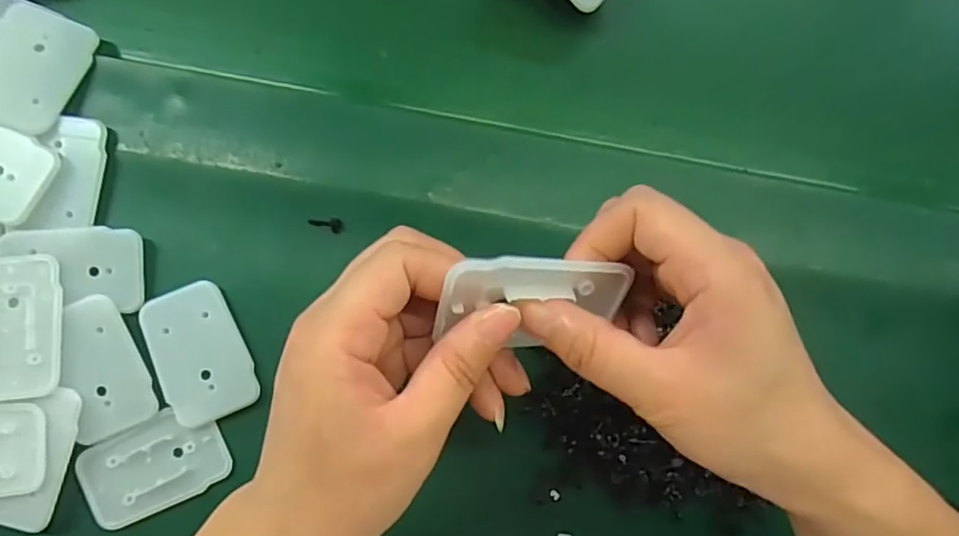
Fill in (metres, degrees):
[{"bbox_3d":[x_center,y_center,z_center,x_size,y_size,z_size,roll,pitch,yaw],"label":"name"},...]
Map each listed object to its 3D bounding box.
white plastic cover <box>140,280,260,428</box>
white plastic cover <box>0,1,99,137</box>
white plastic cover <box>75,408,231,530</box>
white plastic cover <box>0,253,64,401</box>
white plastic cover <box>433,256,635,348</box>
[{"bbox_3d":[-0.144,0.044,0.299,0.043,0.004,0.068,-22,85,-8],"label":"white plastic cover"},{"bbox_3d":[-0.229,-0.101,0.295,0.044,0.006,0.066,22,73,-17],"label":"white plastic cover"},{"bbox_3d":[-0.164,0.100,0.295,0.067,0.008,0.044,-25,85,-8],"label":"white plastic cover"},{"bbox_3d":[-0.226,0.028,0.282,0.041,0.006,0.068,-1,82,-5],"label":"white plastic cover"},{"bbox_3d":[0.021,0.013,0.208,0.067,0.008,0.036,4,126,-19],"label":"white plastic cover"}]

